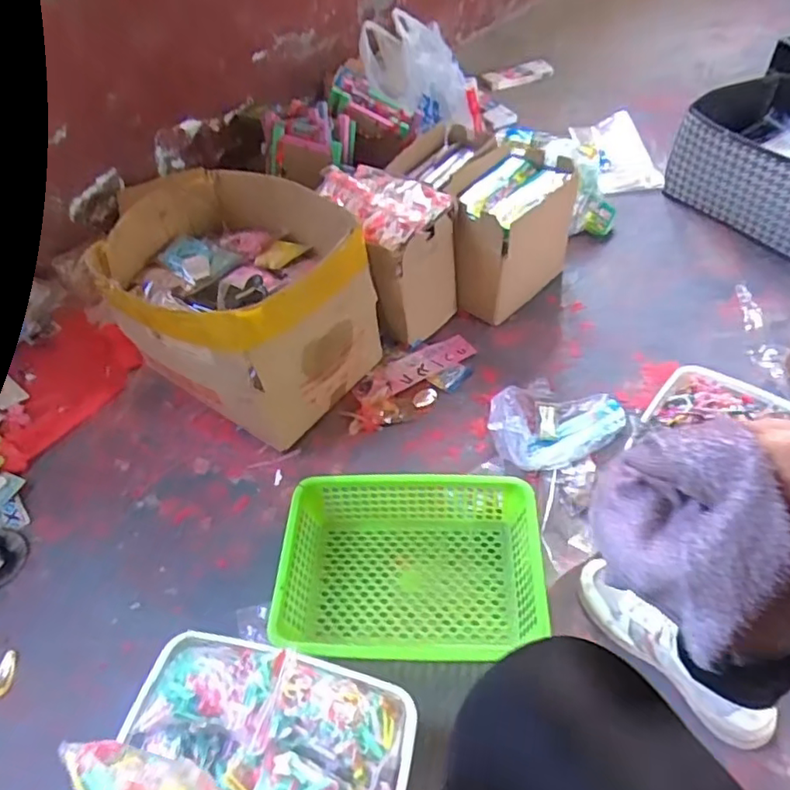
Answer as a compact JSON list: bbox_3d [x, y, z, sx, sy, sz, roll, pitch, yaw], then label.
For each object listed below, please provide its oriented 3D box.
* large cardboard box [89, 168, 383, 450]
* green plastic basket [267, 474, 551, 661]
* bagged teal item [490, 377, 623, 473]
[{"bbox_3d":[-0.255,-0.163,1.004,0.368,0.267,0.442,-33,54,-22],"label":"large cardboard box"},{"bbox_3d":[0.021,0.227,0.770,0.328,0.078,0.235,-2,49,4],"label":"green plastic basket"},{"bbox_3d":[0.253,0.033,0.927,0.211,0.058,0.160,-28,52,-18],"label":"bagged teal item"}]

